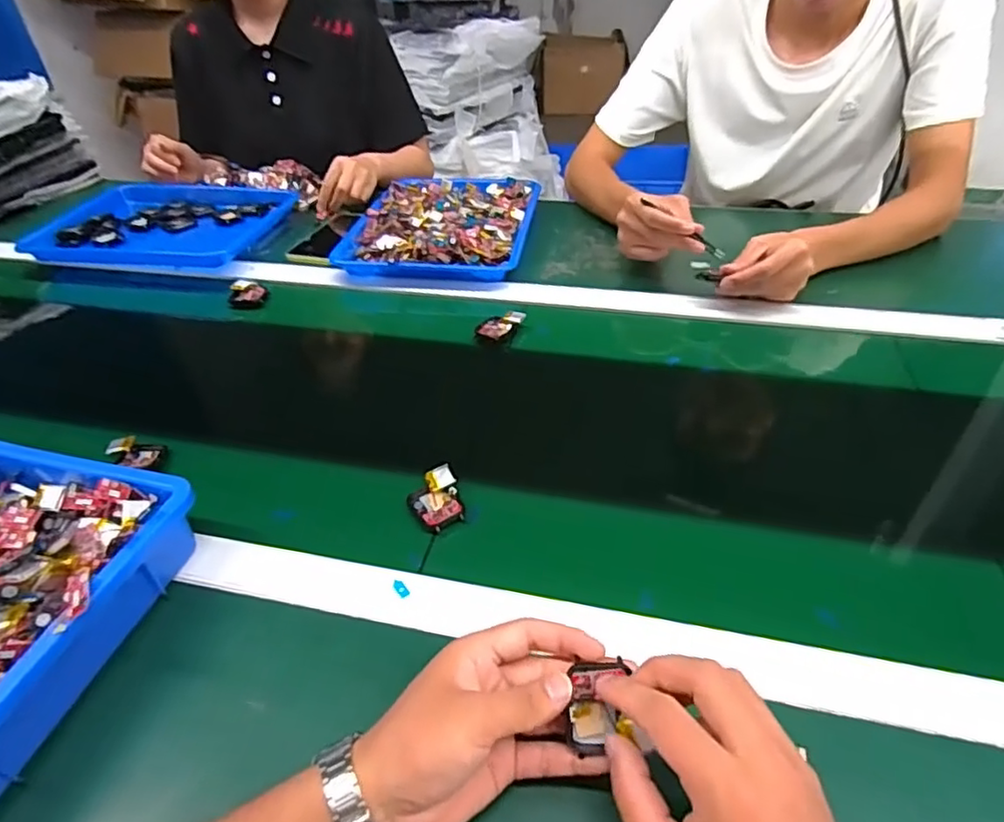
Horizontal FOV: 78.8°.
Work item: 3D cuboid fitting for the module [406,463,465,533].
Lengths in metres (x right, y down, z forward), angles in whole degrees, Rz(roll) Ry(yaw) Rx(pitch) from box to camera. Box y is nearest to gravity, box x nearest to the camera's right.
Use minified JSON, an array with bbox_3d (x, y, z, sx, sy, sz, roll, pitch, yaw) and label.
[{"bbox_3d":[-0.055,0.070,0.497,0.040,0.015,0.053,-13,42,-12],"label":"module"}]

